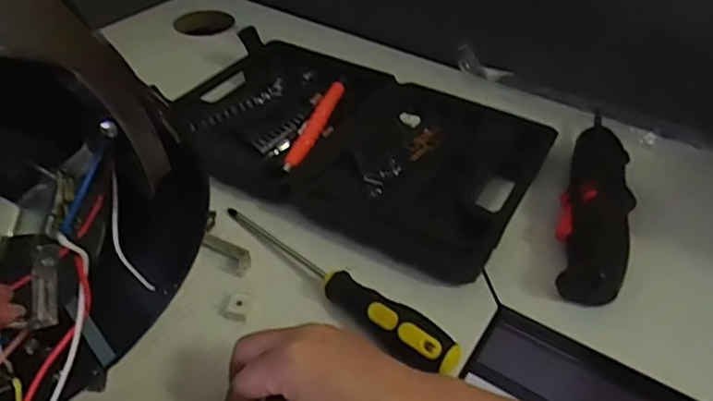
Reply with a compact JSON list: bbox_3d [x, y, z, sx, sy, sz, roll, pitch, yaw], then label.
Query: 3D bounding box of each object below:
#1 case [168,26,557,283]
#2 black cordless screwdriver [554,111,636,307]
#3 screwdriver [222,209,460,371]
[{"bbox_3d":[-0.011,-0.061,0.523,0.338,0.030,0.208,22,45,20],"label":"case"},{"bbox_3d":[0.197,0.003,0.453,0.051,0.041,0.189,17,44,16],"label":"black cordless screwdriver"},{"bbox_3d":[-0.020,0.052,0.397,0.217,0.030,0.028,34,50,30],"label":"screwdriver"}]

